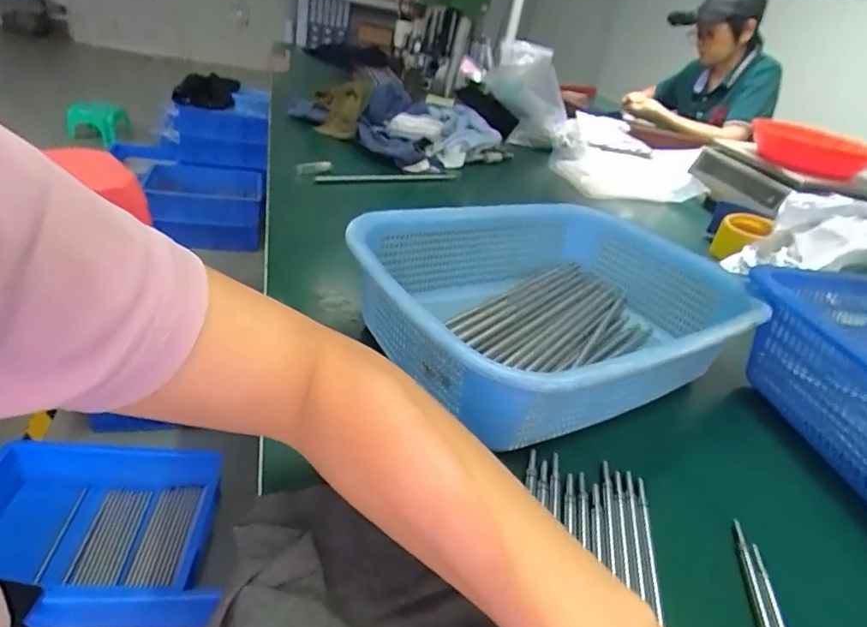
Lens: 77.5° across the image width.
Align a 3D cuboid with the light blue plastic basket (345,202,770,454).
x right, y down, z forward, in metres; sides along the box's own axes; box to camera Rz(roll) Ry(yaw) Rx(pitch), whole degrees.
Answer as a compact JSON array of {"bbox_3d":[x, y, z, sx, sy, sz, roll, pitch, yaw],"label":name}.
[{"bbox_3d":[0.106,-0.010,0.478,0.334,0.114,0.248,-11,39,-34],"label":"light blue plastic basket"}]

